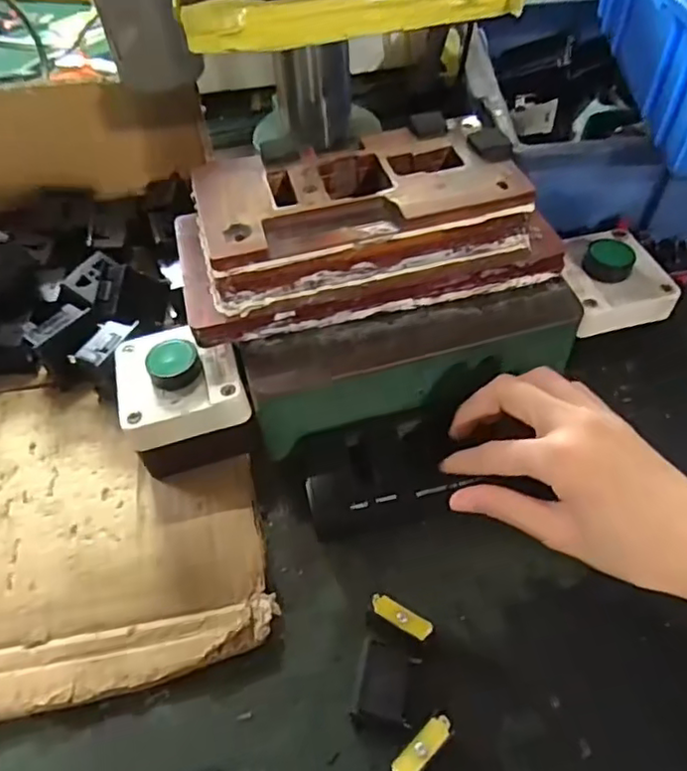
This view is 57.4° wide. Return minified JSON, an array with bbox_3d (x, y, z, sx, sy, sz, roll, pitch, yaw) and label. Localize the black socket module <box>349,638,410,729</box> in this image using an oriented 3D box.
[{"bbox_3d":[0.019,0.138,0.292,0.024,0.015,0.035,6,53,8],"label":"black socket module"}]

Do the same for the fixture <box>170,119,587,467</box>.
[{"bbox_3d":[0.019,-0.063,0.365,0.209,0.094,0.143,-16,53,-9],"label":"fixture"}]

